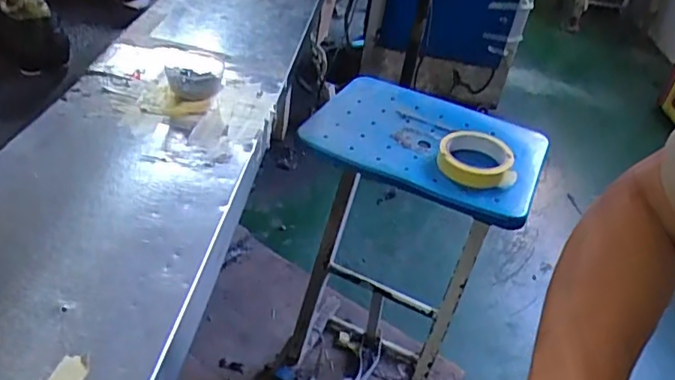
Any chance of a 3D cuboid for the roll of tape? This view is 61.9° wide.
[{"bbox_3d":[0.183,-0.044,0.746,0.096,0.030,0.097,5,37,-4],"label":"roll of tape"}]

